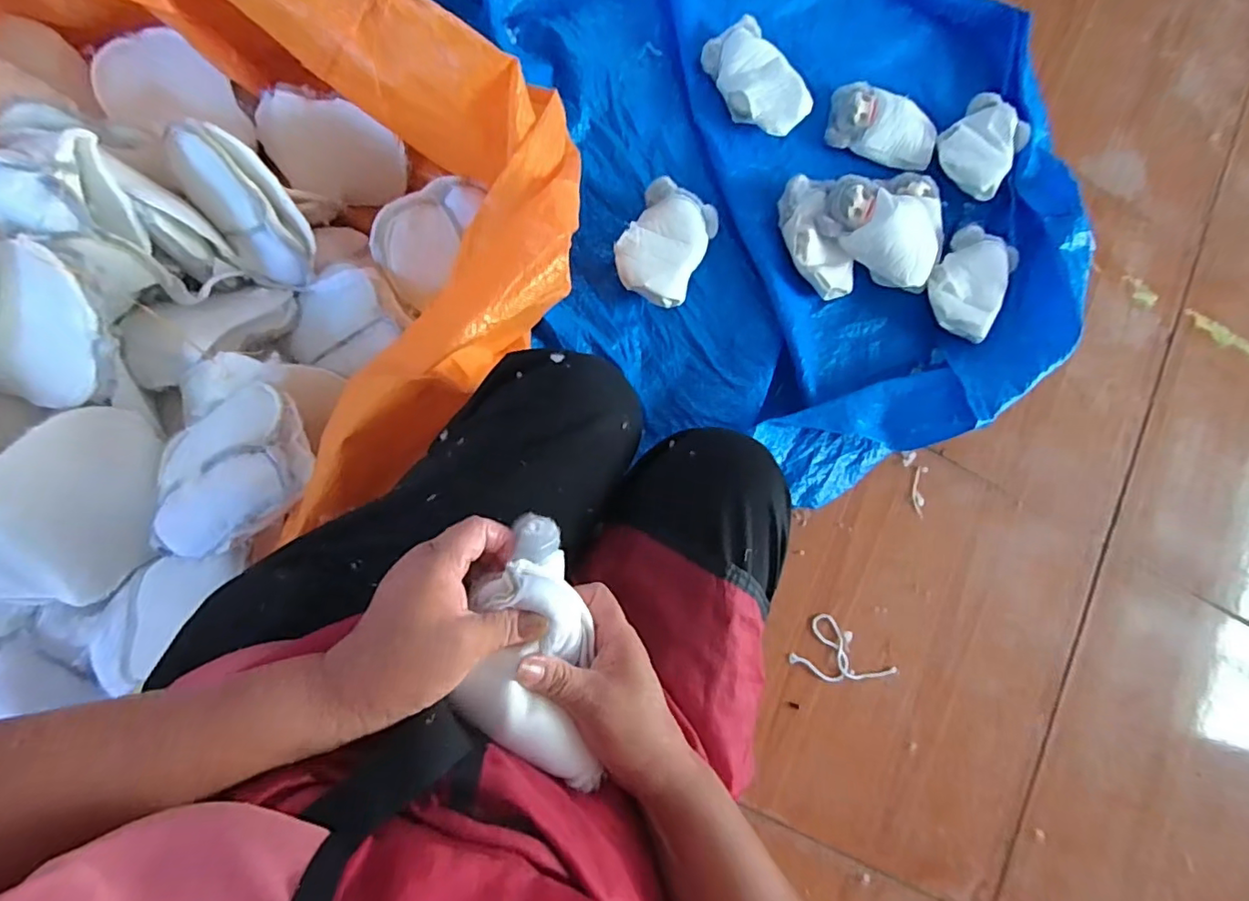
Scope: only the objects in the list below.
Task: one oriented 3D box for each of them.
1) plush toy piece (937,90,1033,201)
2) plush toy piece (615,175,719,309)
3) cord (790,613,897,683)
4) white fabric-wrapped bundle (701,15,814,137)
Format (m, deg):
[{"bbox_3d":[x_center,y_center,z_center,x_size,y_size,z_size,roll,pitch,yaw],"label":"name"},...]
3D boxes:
[{"bbox_3d":[0.583,-0.498,0.908,0.116,0.044,0.157,35,82,-2],"label":"plush toy piece"},{"bbox_3d":[0.060,-0.305,0.829,0.117,0.059,0.178,26,79,-5],"label":"plush toy piece"},{"bbox_3d":[0.324,0.315,0.826,0.148,0.010,0.087,38,81,-2],"label":"cord"},{"bbox_3d":[0.209,-0.582,0.888,0.116,0.050,0.182,-33,88,-12],"label":"white fabric-wrapped bundle"}]

